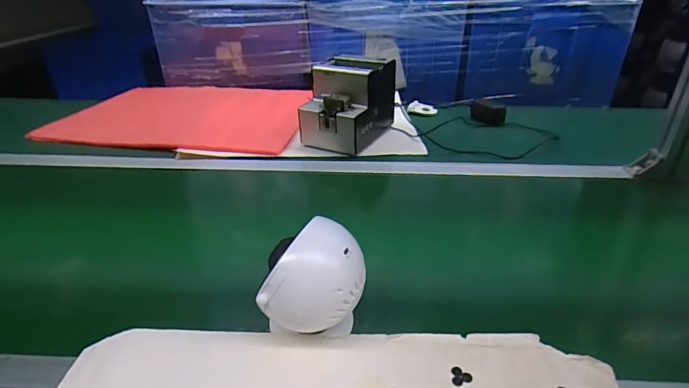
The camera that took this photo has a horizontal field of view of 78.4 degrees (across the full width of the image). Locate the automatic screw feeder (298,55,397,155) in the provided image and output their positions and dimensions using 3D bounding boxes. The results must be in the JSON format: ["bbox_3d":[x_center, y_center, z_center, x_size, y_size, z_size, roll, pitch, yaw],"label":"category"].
[{"bbox_3d":[0.012,-0.187,0.851,0.125,0.141,0.189,17,34,27],"label":"automatic screw feeder"}]

